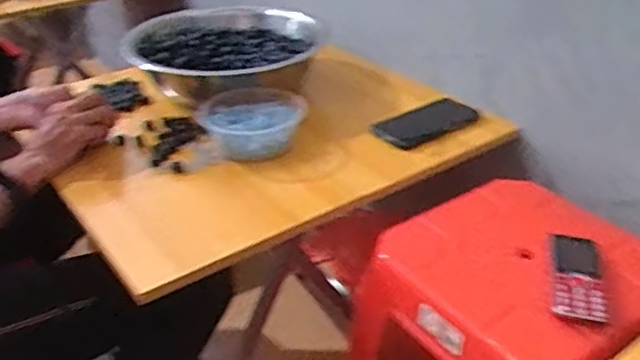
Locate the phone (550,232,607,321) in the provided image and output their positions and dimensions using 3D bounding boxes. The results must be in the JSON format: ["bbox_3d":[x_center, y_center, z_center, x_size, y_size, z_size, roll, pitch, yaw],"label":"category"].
[{"bbox_3d":[0.274,0.100,0.689,0.049,0.017,0.135,7,33,13],"label":"phone"}]

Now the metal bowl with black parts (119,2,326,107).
[{"bbox_3d":[-0.157,-0.213,1.076,0.315,0.082,0.309,-1,32,1],"label":"metal bowl with black parts"}]

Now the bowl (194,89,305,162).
[{"bbox_3d":[-0.094,-0.082,0.926,0.130,0.061,0.129,-1,32,1],"label":"bowl"}]

